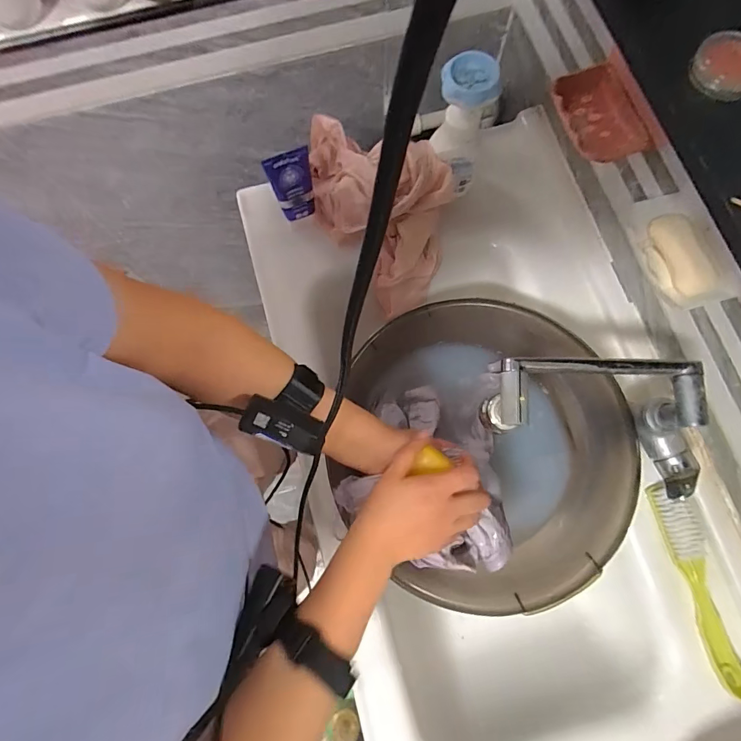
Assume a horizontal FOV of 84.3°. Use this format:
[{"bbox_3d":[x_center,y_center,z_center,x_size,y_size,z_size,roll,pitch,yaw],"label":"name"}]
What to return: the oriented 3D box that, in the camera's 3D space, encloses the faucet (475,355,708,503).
[{"bbox_3d":[0.247,0.056,0.440,0.243,0.091,0.123,7,77,2],"label":"faucet"}]

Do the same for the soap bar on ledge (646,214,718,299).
[{"bbox_3d":[0.332,-0.122,0.443,0.053,0.013,0.094,-9,76,-1],"label":"soap bar on ledge"}]

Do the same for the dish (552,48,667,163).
[{"bbox_3d":[0.280,-0.307,0.492,0.094,0.034,0.127,-22,77,-4],"label":"dish"}]

